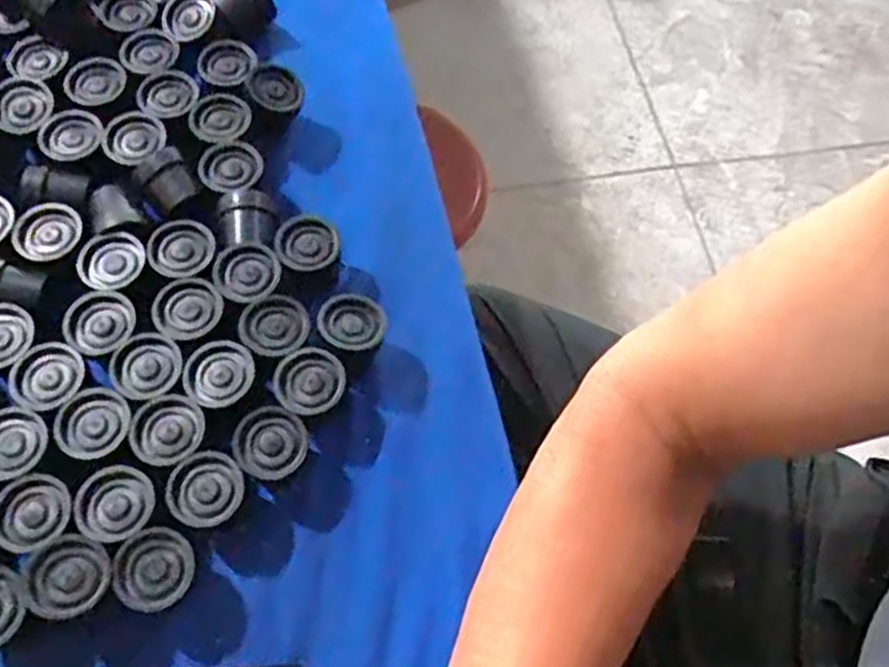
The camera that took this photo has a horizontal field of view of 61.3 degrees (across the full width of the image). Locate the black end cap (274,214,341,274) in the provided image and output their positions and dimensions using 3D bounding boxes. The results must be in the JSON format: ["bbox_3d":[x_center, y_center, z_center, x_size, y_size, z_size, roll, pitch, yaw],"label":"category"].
[{"bbox_3d":[-0.076,-0.044,0.426,0.033,0.036,0.030,1,65,-3],"label":"black end cap"}]

